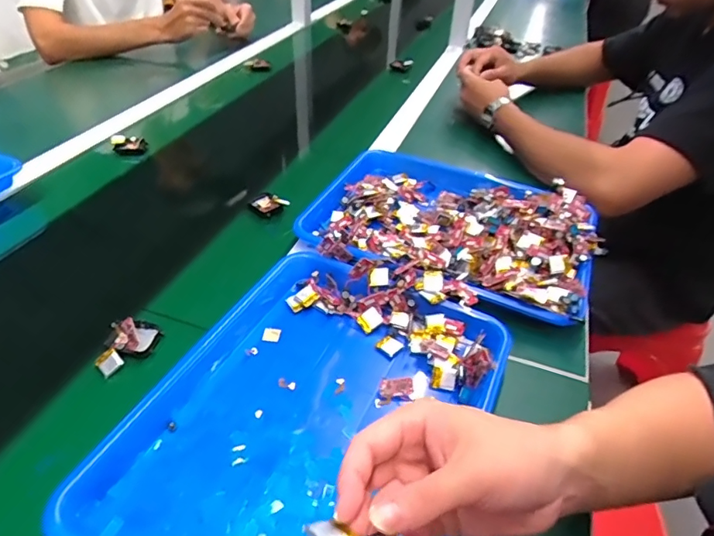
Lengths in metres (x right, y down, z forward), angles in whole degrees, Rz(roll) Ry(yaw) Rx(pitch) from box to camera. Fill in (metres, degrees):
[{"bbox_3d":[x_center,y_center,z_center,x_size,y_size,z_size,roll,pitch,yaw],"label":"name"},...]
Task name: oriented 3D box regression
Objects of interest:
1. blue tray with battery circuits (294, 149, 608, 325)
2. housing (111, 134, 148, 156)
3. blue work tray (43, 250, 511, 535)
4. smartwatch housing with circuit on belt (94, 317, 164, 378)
[{"bbox_3d":[0.113,-0.058,0.602,0.351,0.056,0.279,14,41,11],"label":"blue tray with battery circuits"},{"bbox_3d":[-0.355,-0.194,0.758,0.048,0.022,0.037,-7,41,-13],"label":"housing"},{"bbox_3d":[-0.037,0.119,0.400,0.263,0.032,0.326,19,42,16],"label":"blue work tray"},{"bbox_3d":[-0.217,0.068,0.457,0.041,0.022,0.062,35,49,31],"label":"smartwatch housing with circuit on belt"}]

